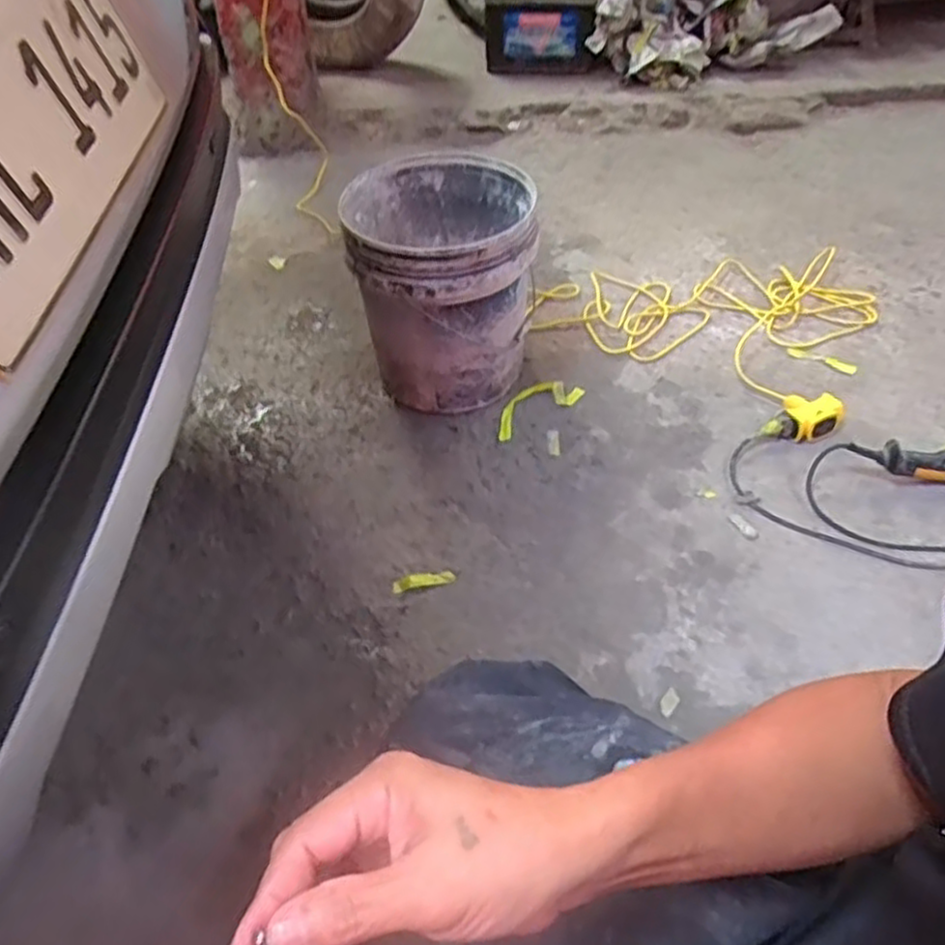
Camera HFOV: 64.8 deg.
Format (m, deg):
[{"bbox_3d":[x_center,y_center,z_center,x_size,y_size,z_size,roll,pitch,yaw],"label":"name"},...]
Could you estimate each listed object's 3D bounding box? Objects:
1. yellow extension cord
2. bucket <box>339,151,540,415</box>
[{"bbox_3d":[0.437,-0.317,1.377,0.567,0.079,0.505,25,53,23],"label":"yellow extension cord"},{"bbox_3d":[-0.049,-0.295,1.208,0.288,0.297,0.272,-1,48,1],"label":"bucket"}]

